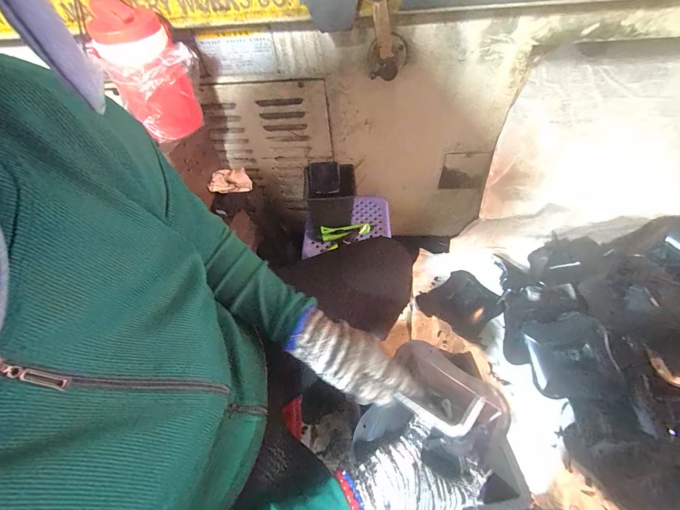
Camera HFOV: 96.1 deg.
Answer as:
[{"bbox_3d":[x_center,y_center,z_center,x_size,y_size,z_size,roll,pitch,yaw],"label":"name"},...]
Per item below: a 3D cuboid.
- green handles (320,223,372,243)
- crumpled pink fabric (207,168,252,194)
[{"bbox_3d":[0.014,-0.061,0.804,0.127,0.023,0.034,-4,51,2],"label":"green handles"},{"bbox_3d":[-0.290,-0.195,0.810,0.112,0.058,0.024,-5,17,4],"label":"crumpled pink fabric"}]

